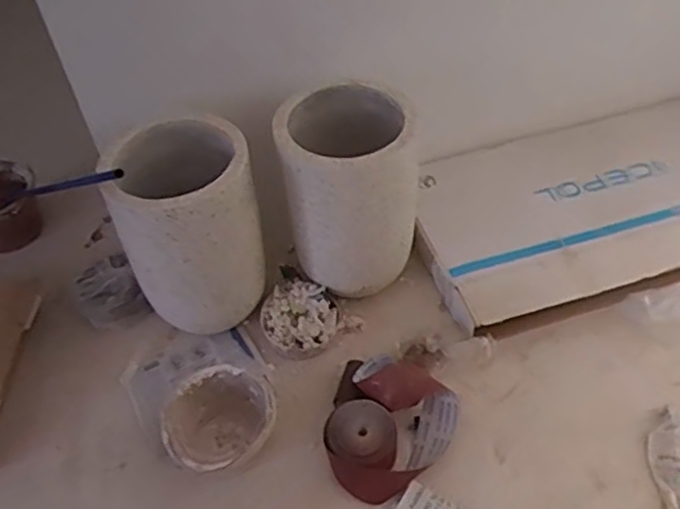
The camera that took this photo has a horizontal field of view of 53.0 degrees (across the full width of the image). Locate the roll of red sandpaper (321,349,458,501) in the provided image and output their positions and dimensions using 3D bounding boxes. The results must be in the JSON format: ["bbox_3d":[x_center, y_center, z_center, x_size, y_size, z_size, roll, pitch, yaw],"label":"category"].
[{"bbox_3d":[0.092,0.386,1.594,0.310,0.151,0.281,-36,55,-25],"label":"roll of red sandpaper"}]

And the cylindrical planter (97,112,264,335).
[{"bbox_3d":[-0.358,-0.080,1.678,0.318,0.610,0.329,-13,49,-8],"label":"cylindrical planter"}]

